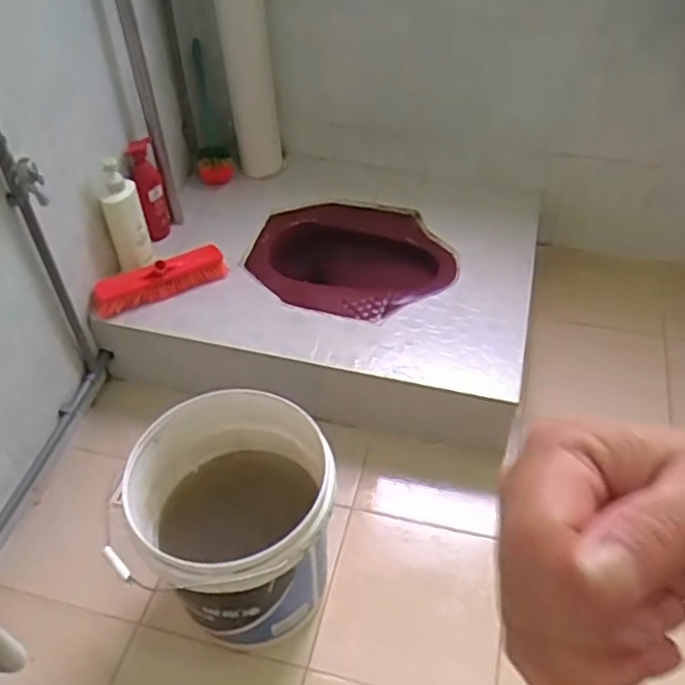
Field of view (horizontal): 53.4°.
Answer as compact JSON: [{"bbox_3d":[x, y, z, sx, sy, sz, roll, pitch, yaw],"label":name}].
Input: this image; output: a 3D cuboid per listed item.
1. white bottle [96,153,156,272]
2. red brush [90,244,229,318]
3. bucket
[{"bbox_3d":[-0.454,-0.271,1.414,0.076,0.262,0.086,-15,49,-13],"label":"white bottle"},{"bbox_3d":[-0.389,-0.135,1.447,0.294,0.064,0.063,-25,52,-21],"label":"red brush"},{"bbox_3d":[-0.166,0.309,1.115,0.299,0.370,0.305,0,47,0],"label":"bucket"}]

